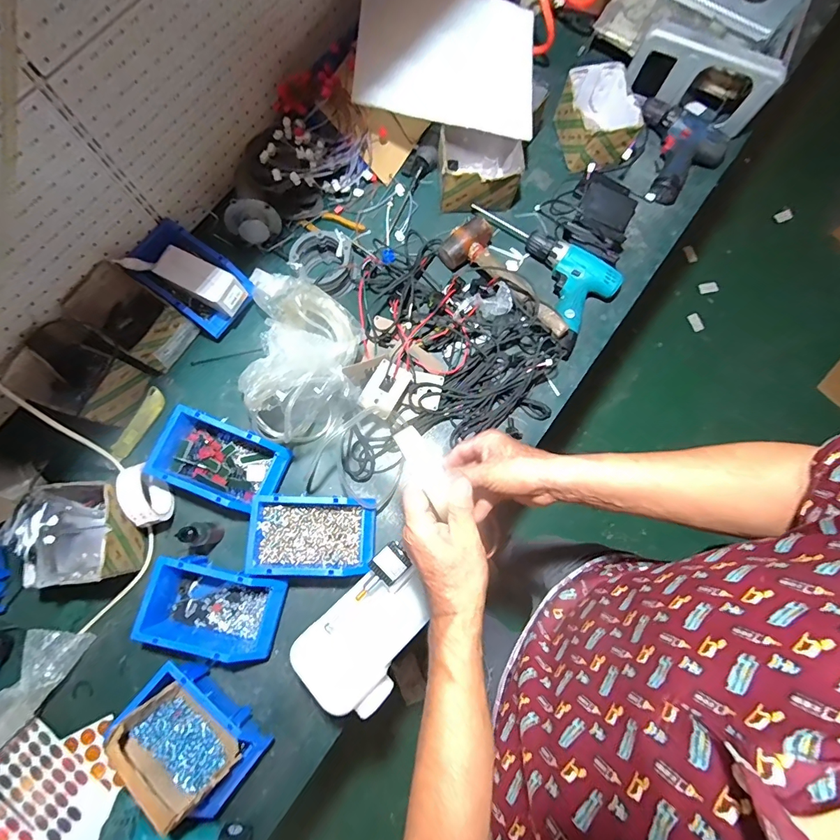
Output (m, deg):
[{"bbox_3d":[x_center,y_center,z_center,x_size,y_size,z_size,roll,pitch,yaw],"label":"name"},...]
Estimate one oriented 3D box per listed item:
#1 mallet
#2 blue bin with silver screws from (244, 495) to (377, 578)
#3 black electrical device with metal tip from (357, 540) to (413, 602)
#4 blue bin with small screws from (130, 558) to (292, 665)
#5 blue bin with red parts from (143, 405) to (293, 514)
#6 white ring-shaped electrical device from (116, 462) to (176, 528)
[{"bbox_3d":[0.162,-0.256,0.755,0.274,0.055,0.097,42,80,7],"label":"mallet"},{"bbox_3d":[-0.166,0.178,0.661,0.183,0.065,0.114,1,78,-1],"label":"blue bin with silver screws"},{"bbox_3d":[-0.053,0.205,0.572,0.088,0.030,0.041,-42,82,-9],"label":"black electrical device with metal tip"},{"bbox_3d":[-0.310,0.278,0.635,0.197,0.071,0.122,11,78,1],"label":"blue bin with small screws"},{"bbox_3d":[-0.314,0.065,0.682,0.186,0.071,0.114,22,79,3],"label":"blue bin with red parts"},{"bbox_3d":[-0.420,0.116,0.657,0.039,0.076,0.090,-23,80,-6],"label":"white ring-shaped electrical device"}]

